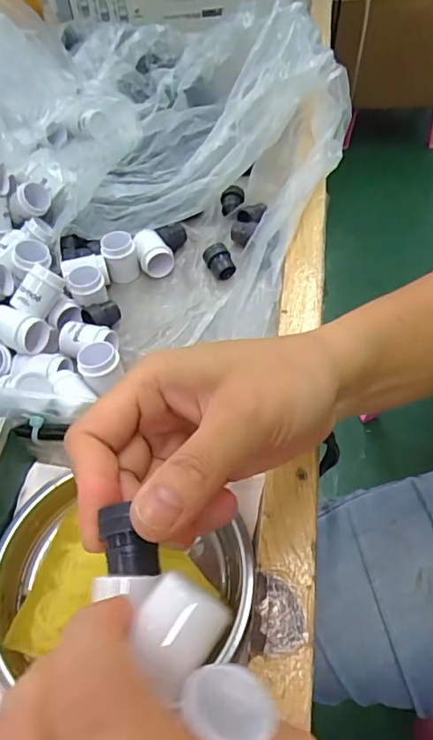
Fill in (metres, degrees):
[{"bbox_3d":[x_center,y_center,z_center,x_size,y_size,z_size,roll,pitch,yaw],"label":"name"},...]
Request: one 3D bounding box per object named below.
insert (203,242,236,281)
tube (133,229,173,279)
[{"bbox_3d":[0.002,-0.086,0.398,0.016,0.022,0.023,-25,55,-14],"label":"insert"},{"bbox_3d":[-0.052,-0.097,0.409,0.026,0.023,0.035,-16,53,-8],"label":"tube"}]

